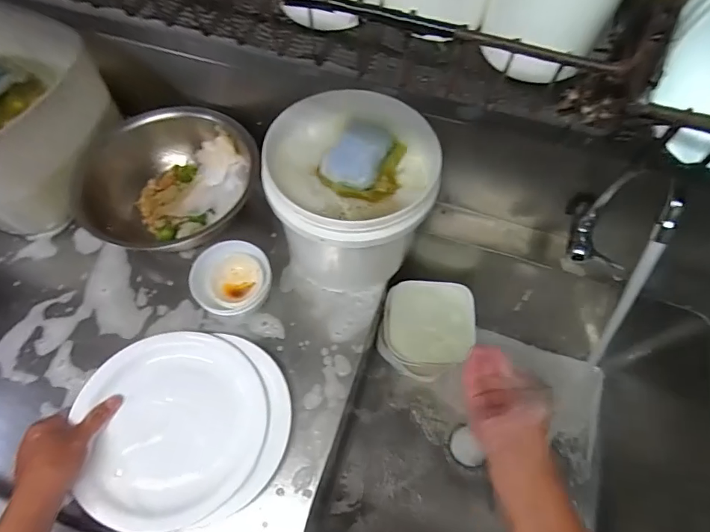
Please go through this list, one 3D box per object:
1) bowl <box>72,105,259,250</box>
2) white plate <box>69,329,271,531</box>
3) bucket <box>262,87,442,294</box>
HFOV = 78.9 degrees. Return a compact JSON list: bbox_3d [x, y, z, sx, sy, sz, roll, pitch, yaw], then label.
[{"bbox_3d":[-0.283,-0.140,0.683,0.238,0.107,0.216,8,63,3],"label":"bowl"},{"bbox_3d":[-0.222,0.193,0.538,0.212,0.038,0.224,0,63,0],"label":"white plate"},{"bbox_3d":[-0.005,-0.087,0.605,0.200,0.205,0.194,0,63,0],"label":"bucket"}]

